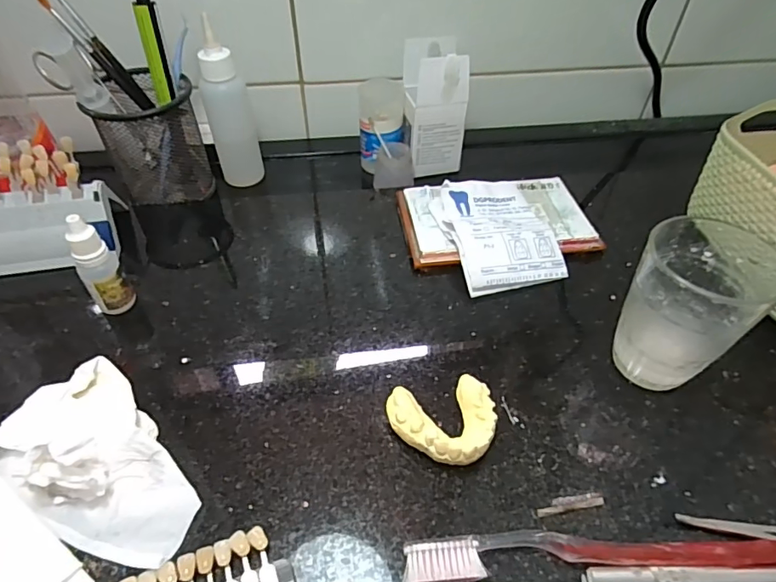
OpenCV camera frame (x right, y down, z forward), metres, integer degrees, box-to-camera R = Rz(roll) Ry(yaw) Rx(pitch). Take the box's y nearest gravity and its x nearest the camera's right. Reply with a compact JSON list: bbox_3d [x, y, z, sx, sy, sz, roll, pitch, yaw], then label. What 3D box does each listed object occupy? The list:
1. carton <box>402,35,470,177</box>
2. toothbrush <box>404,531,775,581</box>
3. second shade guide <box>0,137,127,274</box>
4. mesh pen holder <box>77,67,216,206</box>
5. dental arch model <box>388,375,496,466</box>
[{"bbox_3d":[0.044,-0.177,0.470,0.052,0.109,0.053,-8,46,-8],"label":"carton"},{"bbox_3d":[0.102,0.125,0.236,0.188,0.012,0.021,-2,45,-2],"label":"toothbrush"},{"bbox_3d":[-0.281,-0.061,0.360,0.133,0.077,0.050,-12,47,-12],"label":"second shade guide"},{"bbox_3d":[-0.208,-0.138,0.445,0.075,0.097,0.076,-8,46,-8],"label":"mesh pen holder"},{"bbox_3d":[0.034,0.076,0.278,0.060,0.018,0.051,-13,47,-12],"label":"dental arch model"}]

